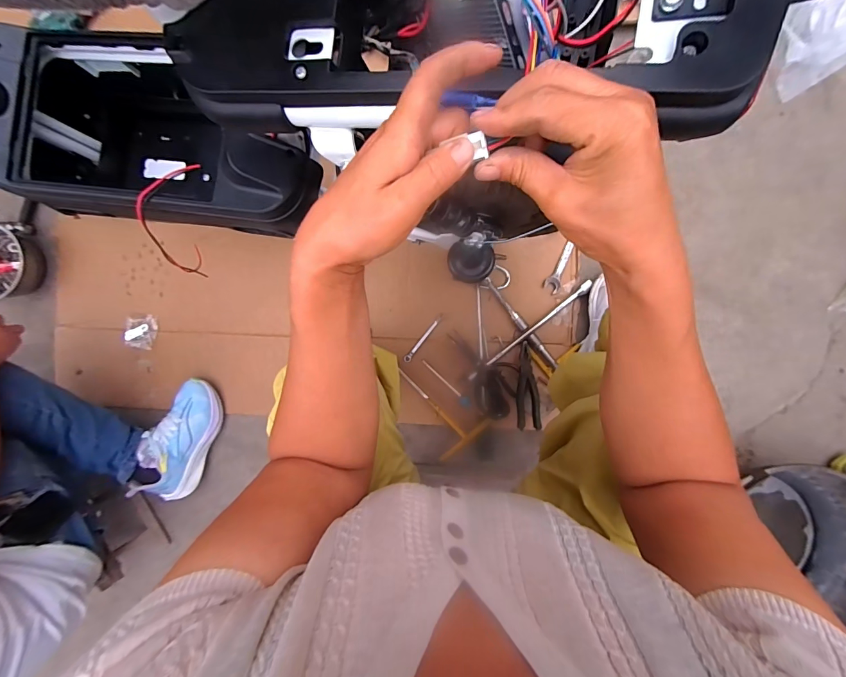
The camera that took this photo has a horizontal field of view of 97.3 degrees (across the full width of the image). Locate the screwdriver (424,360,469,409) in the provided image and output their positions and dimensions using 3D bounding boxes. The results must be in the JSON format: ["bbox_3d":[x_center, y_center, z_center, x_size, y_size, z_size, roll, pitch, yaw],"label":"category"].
[{"bbox_3d":[0.052,0.106,0.861,0.148,0.017,0.024,41,94,2],"label":"screwdriver"}]

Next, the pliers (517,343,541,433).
[{"bbox_3d":[0.226,0.104,0.806,0.049,0.012,0.182,-2,91,1],"label":"pliers"}]

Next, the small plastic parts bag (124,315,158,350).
[{"bbox_3d":[-0.706,-0.017,0.927,0.083,0.020,0.083,5,91,1],"label":"small plastic parts bag"}]

